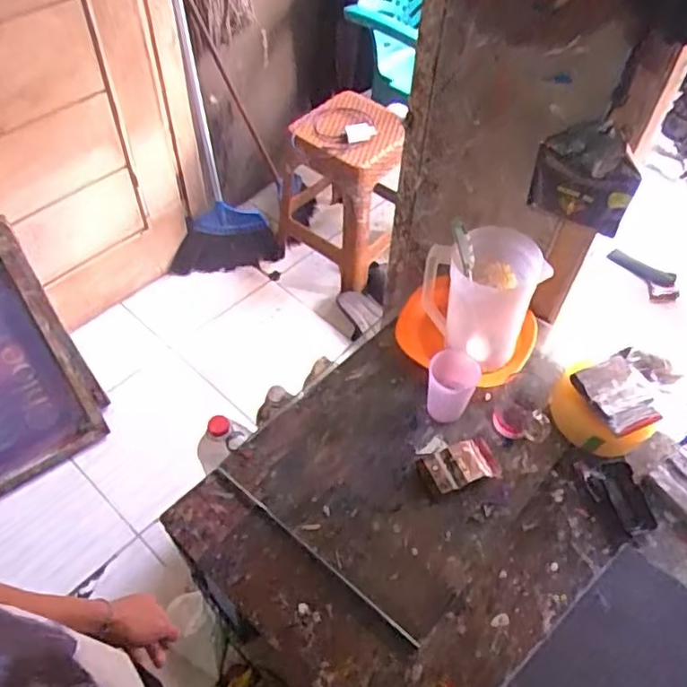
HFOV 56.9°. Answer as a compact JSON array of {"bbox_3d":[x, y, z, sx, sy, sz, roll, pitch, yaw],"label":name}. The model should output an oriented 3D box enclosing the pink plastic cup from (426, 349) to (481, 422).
[{"bbox_3d":[0.167,0.073,0.998,0.078,0.107,0.076,15,53,9],"label":"pink plastic cup"}]

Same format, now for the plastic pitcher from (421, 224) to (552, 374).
[{"bbox_3d":[0.214,-0.079,1.015,0.171,0.189,0.128,30,56,19],"label":"plastic pitcher"}]

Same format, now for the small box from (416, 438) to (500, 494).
[{"bbox_3d":[0.173,0.182,0.948,0.113,0.027,0.064,-14,54,-14],"label":"small box"}]

